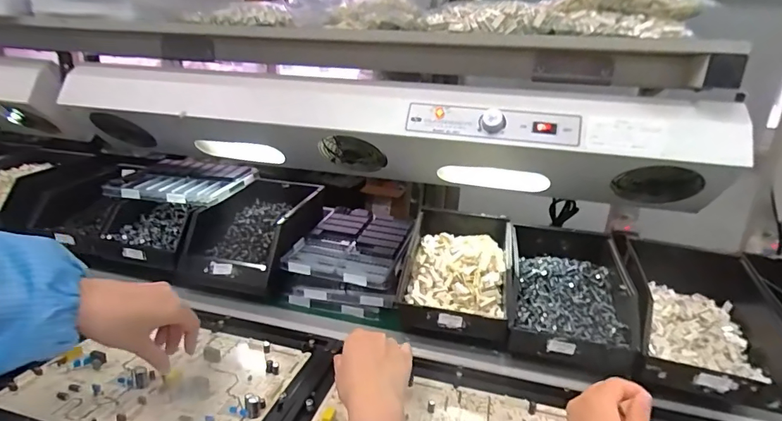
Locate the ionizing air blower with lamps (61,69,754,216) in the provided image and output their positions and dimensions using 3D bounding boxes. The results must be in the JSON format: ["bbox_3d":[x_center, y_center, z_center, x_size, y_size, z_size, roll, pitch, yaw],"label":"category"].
[{"bbox_3d":[-0.044,-0.130,0.735,1.053,0.167,0.124,8,17,12],"label":"ionizing air blower with lamps"}]

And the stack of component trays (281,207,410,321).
[{"bbox_3d":[-0.066,0.081,0.750,0.170,0.102,0.208,8,17,12],"label":"stack of component trays"}]

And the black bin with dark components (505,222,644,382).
[{"bbox_3d":[0.260,0.121,0.647,0.164,0.118,0.271,9,17,15],"label":"black bin with dark components"}]

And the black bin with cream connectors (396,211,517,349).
[{"bbox_3d":[0.101,0.100,0.685,0.166,0.123,0.226,8,17,11],"label":"black bin with cream connectors"}]

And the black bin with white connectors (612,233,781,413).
[{"bbox_3d":[0.407,0.135,0.577,0.168,0.106,0.223,10,18,18],"label":"black bin with white connectors"}]

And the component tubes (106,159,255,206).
[{"bbox_3d":[-0.385,-0.058,0.828,0.204,0.046,0.162,6,17,7],"label":"component tubes"}]

